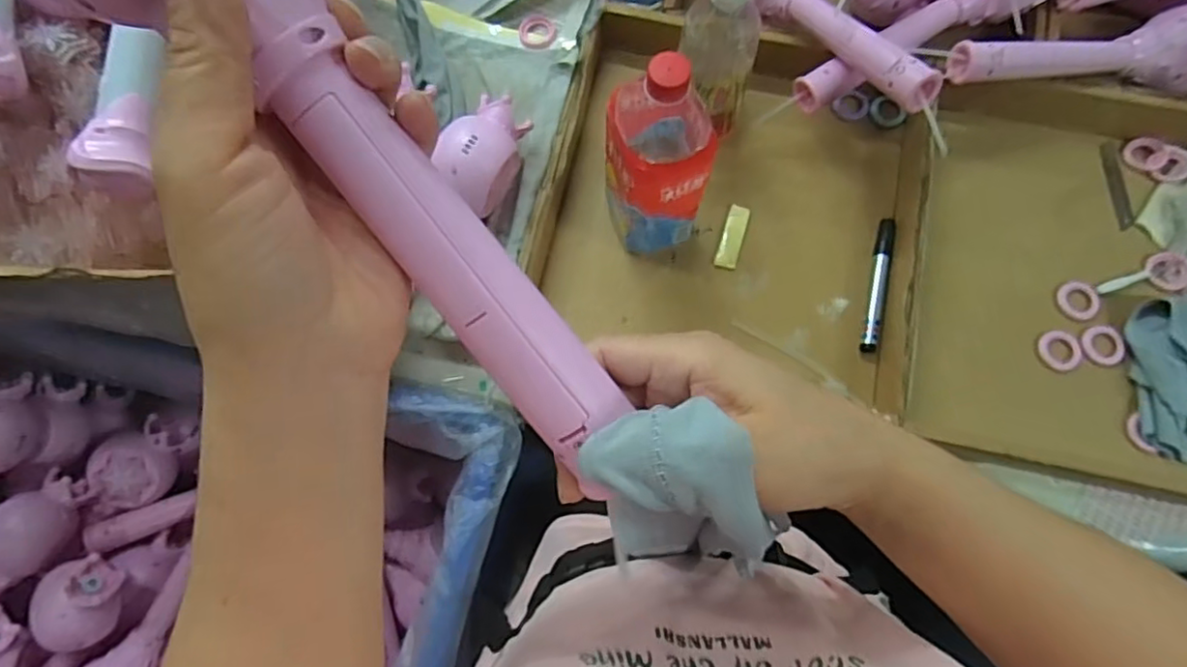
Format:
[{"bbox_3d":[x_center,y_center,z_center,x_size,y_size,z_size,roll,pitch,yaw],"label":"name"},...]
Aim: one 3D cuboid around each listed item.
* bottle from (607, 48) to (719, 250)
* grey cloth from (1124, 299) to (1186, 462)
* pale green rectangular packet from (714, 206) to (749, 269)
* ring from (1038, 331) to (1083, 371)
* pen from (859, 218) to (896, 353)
[{"bbox_3d":[0.058,-0.150,0.544,0.079,0.218,0.103,10,76,4],"label":"bottle"},{"bbox_3d":[0.546,0.040,0.572,0.104,0.033,0.137,-2,76,1],"label":"grey cloth"},{"bbox_3d":[0.139,-0.096,0.638,0.022,0.004,0.067,16,77,6],"label":"pale green rectangular packet"},{"bbox_3d":[0.436,0.016,0.597,0.035,0.005,0.037,0,76,2],"label":"ring"},{"bbox_3d":[0.275,-0.049,0.619,0.015,0.012,0.137,14,77,5],"label":"pen"}]

